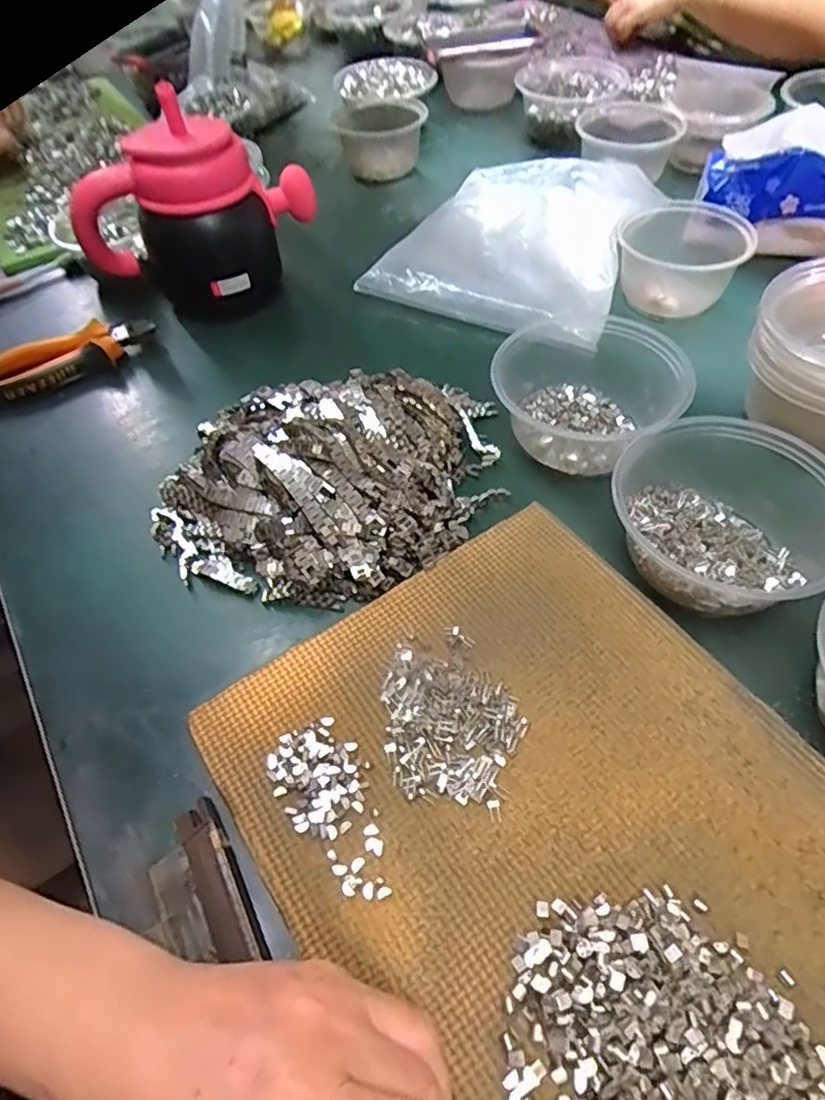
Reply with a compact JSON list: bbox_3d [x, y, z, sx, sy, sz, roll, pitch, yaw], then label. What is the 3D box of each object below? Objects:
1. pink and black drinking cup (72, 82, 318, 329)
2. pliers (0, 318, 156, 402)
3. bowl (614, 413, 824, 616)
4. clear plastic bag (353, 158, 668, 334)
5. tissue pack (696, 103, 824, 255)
[{"bbox_3d":[-0.203,-0.314,0.581,0.204,0.154,0.133,-28,57,-14],"label":"pink and black drinking cup"},{"bbox_3d":[-0.305,-0.170,0.559,0.152,0.031,0.053,-23,56,-10],"label":"pliers"},{"bbox_3d":[0.191,-0.023,0.387,0.125,0.060,0.125,-3,55,4],"label":"bowl"},{"bbox_3d":[0.106,-0.317,0.609,0.217,0.037,0.254,21,59,19],"label":"clear plastic bag"},{"bbox_3d":[0.348,-0.348,0.589,0.145,0.102,0.057,19,59,18],"label":"tissue pack"}]

